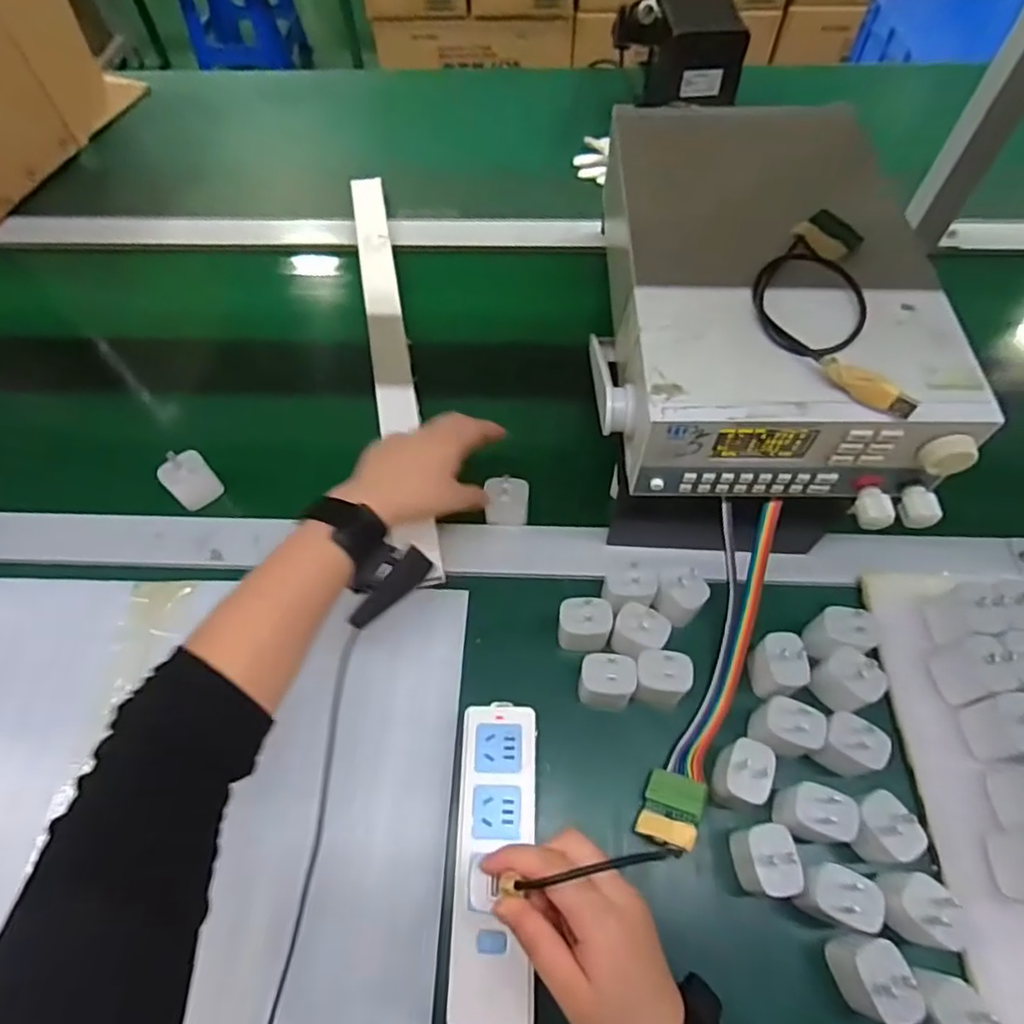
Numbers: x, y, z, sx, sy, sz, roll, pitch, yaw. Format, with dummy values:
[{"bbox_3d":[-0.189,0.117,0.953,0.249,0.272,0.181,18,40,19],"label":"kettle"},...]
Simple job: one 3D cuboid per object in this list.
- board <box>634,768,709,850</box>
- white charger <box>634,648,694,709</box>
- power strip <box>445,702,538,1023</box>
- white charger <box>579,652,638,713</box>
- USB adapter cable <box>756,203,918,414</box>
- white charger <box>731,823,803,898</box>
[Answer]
[{"bbox_3d":[0.113,0.211,0.436,0.042,0.008,0.048,2,52,37],"label":"board"},{"bbox_3d":[0.115,0.127,0.469,0.040,0.052,0.031,5,61,4],"label":"white charger"},{"bbox_3d":[-0.011,0.235,0.423,0.054,0.027,0.191,2,60,1],"label":"power strip"},{"bbox_3d":[0.073,0.131,0.472,0.042,0.055,0.031,8,61,5],"label":"white charger"},{"bbox_3d":[0.207,-0.142,0.412,0.079,0.017,0.184,4,61,3],"label":"USB adapter cable"},{"bbox_3d":[0.170,0.234,0.412,0.027,0.062,0.041,-7,61,-3],"label":"white charger"}]

